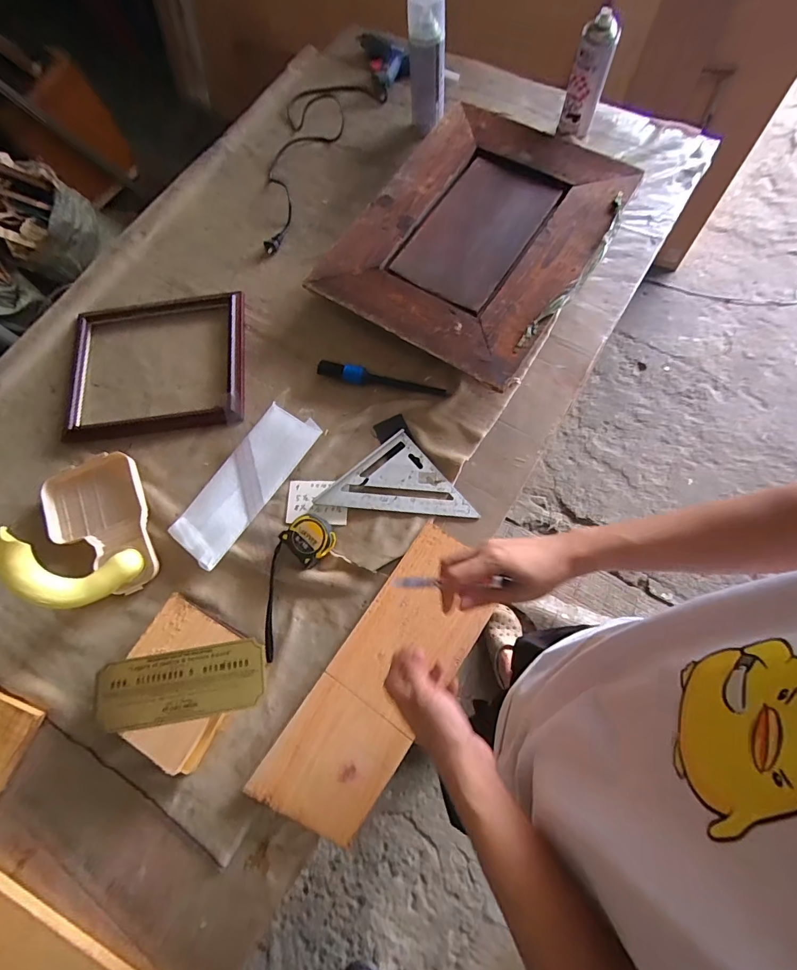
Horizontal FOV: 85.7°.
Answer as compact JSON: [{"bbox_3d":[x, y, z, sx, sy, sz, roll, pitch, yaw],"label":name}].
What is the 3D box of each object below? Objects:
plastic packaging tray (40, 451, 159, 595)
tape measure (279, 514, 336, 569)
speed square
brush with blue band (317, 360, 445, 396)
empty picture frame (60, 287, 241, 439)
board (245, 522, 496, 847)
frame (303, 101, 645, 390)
[{"bbox_3d":[-0.471,0.067,0.670,0.151,0.028,0.227,-23,72,-5],"label":"plastic packaging tray"},{"bbox_3d":[-0.134,0.081,0.640,0.071,0.035,0.063,-38,74,-10],"label":"tape measure"},{"bbox_3d":[-0.004,0.028,0.661,0.171,0.016,0.173,-39,74,-10],"label":"speed square"},{"bbox_3d":[-0.028,-0.179,0.724,0.215,0.026,0.026,12,72,6],"label":"brush with blue band"},{"bbox_3d":[-0.429,-0.216,0.755,0.316,0.023,0.276,-8,71,0],"label":"empty picture frame"},{"bbox_3d":[-0.015,0.256,0.587,0.154,0.020,0.407,29,77,11],"label":"board"},{"bbox_3d":[0.142,-0.454,0.775,0.400,0.063,0.548,29,75,11],"label":"frame"}]

